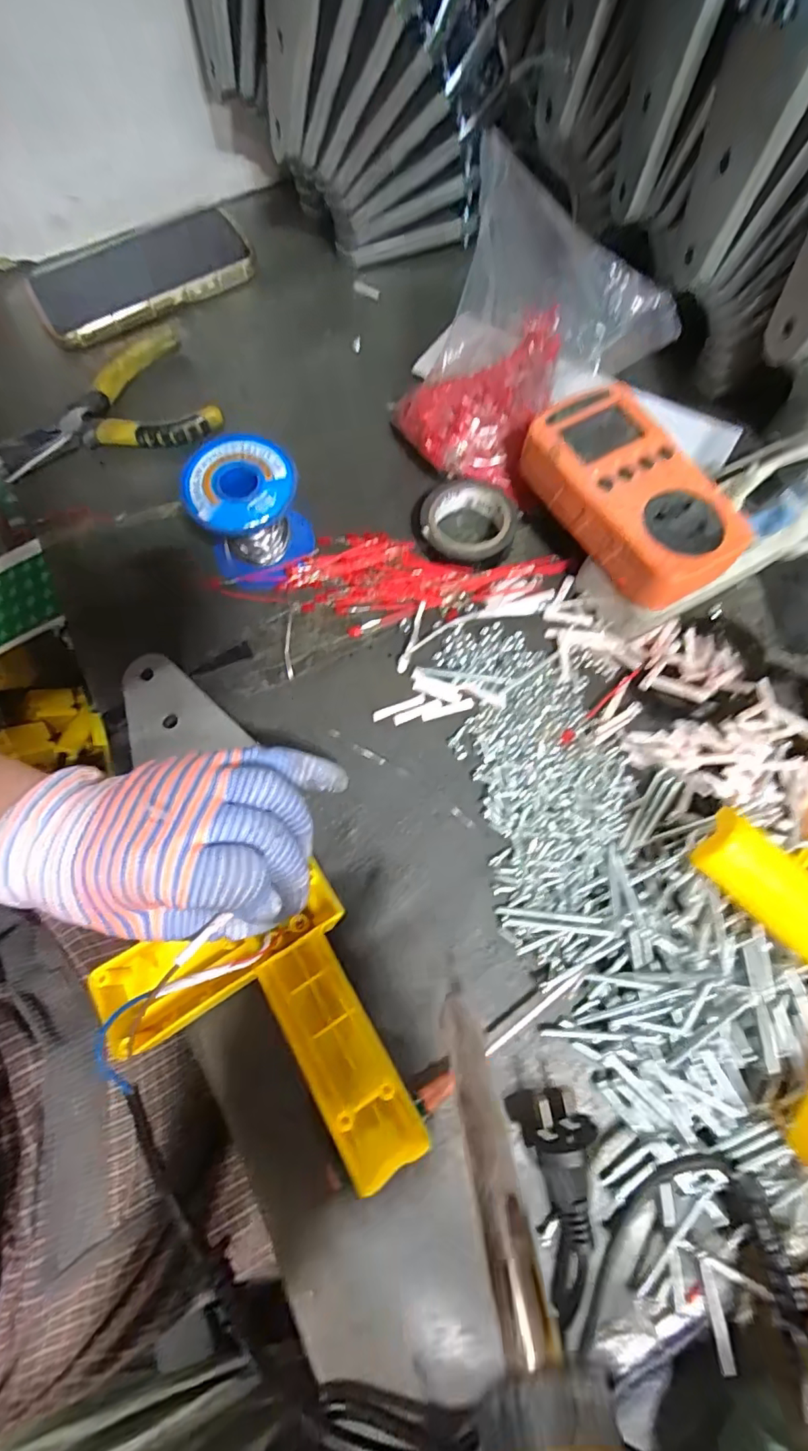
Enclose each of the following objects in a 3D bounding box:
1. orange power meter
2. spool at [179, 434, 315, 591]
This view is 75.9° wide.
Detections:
[{"bbox_3d":[0.125,-0.127,0.291,0.065,0.034,0.127,-30,76,-10],"label":"orange power meter"},{"bbox_3d":[-0.090,-0.125,0.310,0.060,0.063,0.055,-1,74,2],"label":"spool"}]

